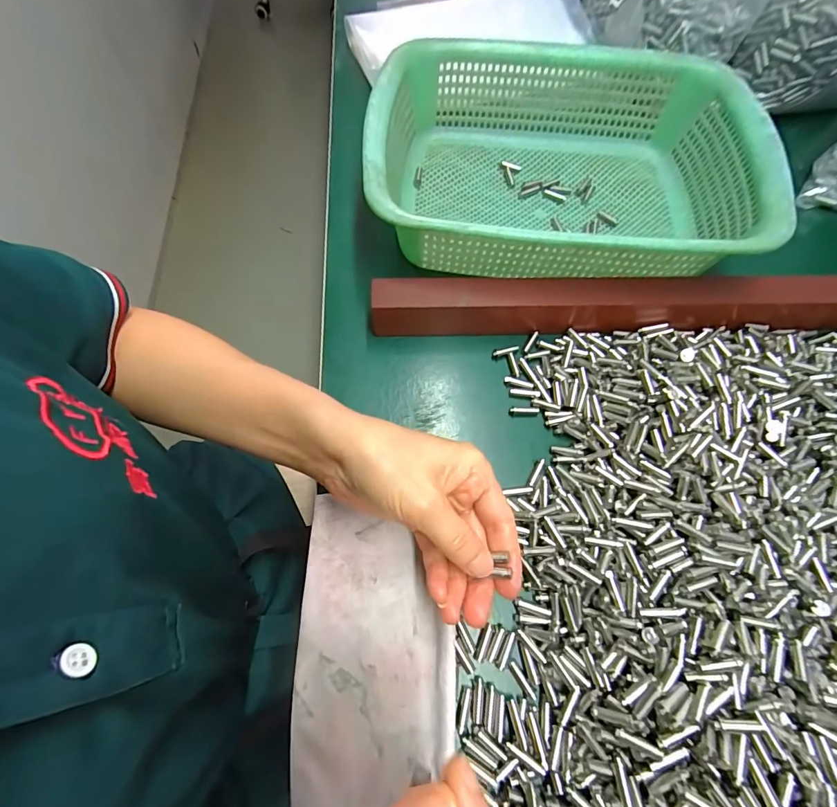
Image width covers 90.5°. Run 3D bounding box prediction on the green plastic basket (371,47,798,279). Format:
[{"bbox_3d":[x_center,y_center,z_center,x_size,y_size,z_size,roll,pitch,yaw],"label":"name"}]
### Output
[{"bbox_3d":[0.112,-0.195,0.344,0.290,0.075,0.218,4,67,2],"label":"green plastic basket"}]

